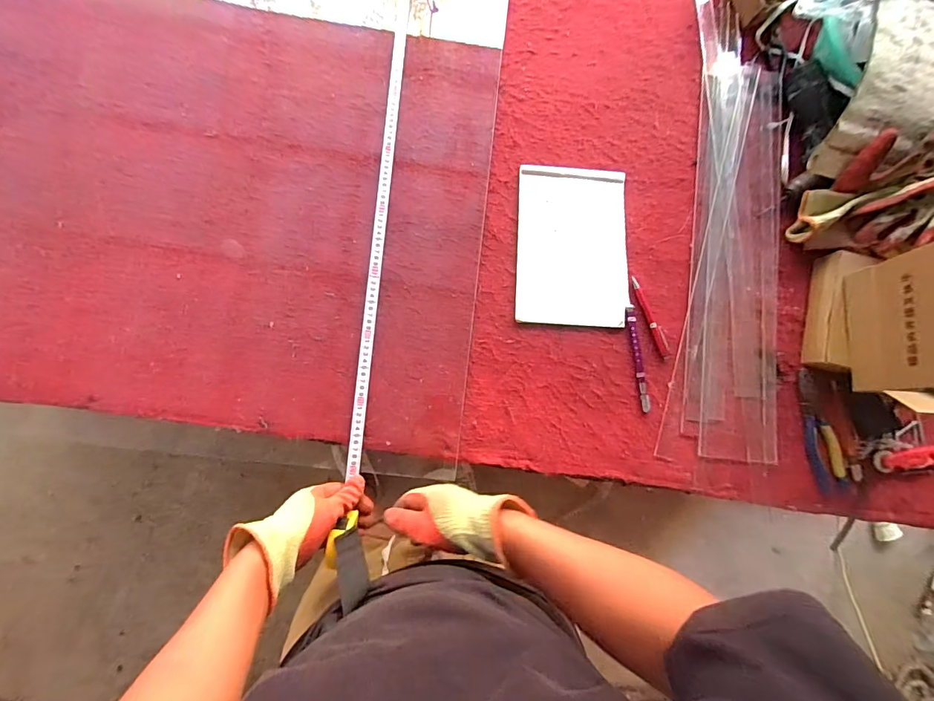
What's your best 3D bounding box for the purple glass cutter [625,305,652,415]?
[{"bbox_3d":[0.270,0.012,0.665,0.018,0.005,0.166,-6,83,-5],"label":"purple glass cutter"}]

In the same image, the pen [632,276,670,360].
[{"bbox_3d":[0.296,-0.053,0.676,0.018,0.011,0.139,-20,84,-7],"label":"pen"}]

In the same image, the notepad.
[{"bbox_3d":[0.170,-0.168,0.674,0.178,0.008,0.257,2,82,-4],"label":"notepad"}]

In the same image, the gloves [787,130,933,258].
[{"bbox_3d":[0.682,-0.255,0.674,0.280,0.106,0.168,-30,85,-8],"label":"gloves"}]

